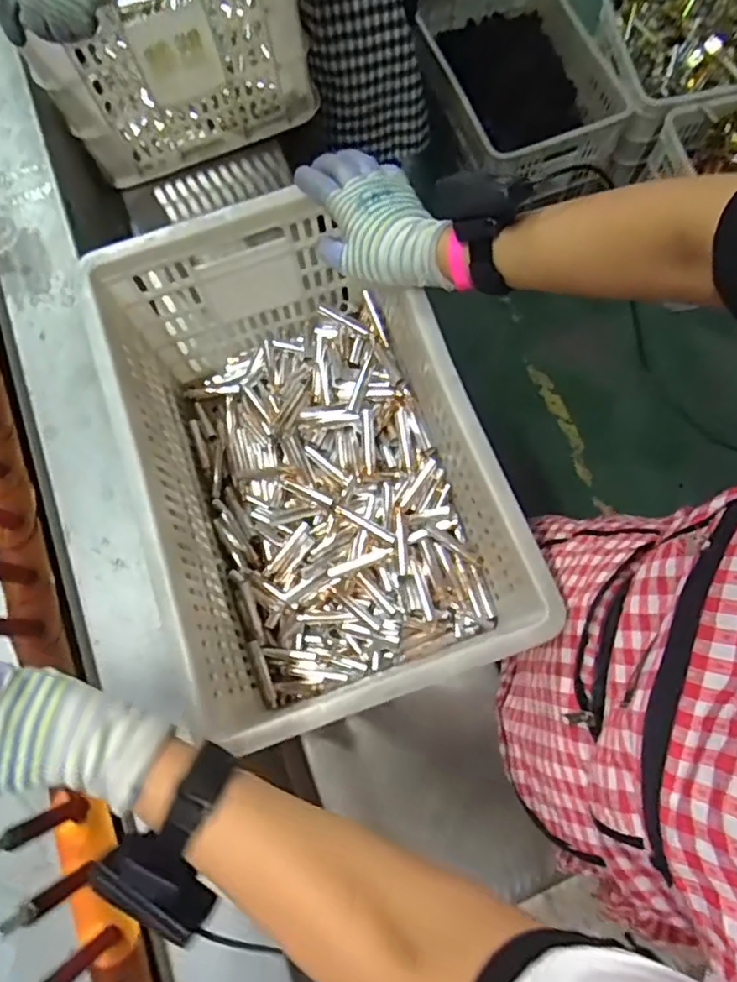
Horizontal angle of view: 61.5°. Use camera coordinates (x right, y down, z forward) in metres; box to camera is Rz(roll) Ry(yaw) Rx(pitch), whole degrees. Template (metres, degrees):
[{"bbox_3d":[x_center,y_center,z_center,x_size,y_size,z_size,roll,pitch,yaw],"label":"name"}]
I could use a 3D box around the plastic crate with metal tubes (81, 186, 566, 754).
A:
[{"bbox_3d":[-0.055,-0.027,0.643,0.303,0.257,0.456,-21,78,-4],"label":"plastic crate with metal tubes"}]

